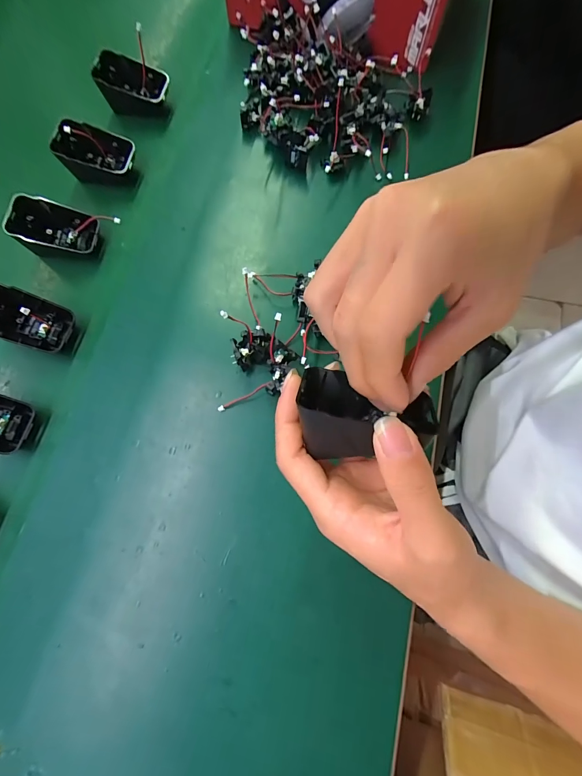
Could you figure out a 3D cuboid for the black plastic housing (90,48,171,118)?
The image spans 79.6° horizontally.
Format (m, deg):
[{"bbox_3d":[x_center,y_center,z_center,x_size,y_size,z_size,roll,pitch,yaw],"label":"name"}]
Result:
[{"bbox_3d":[-0.163,-0.314,0.371,0.067,0.048,0.040,10,75,5],"label":"black plastic housing"}]

